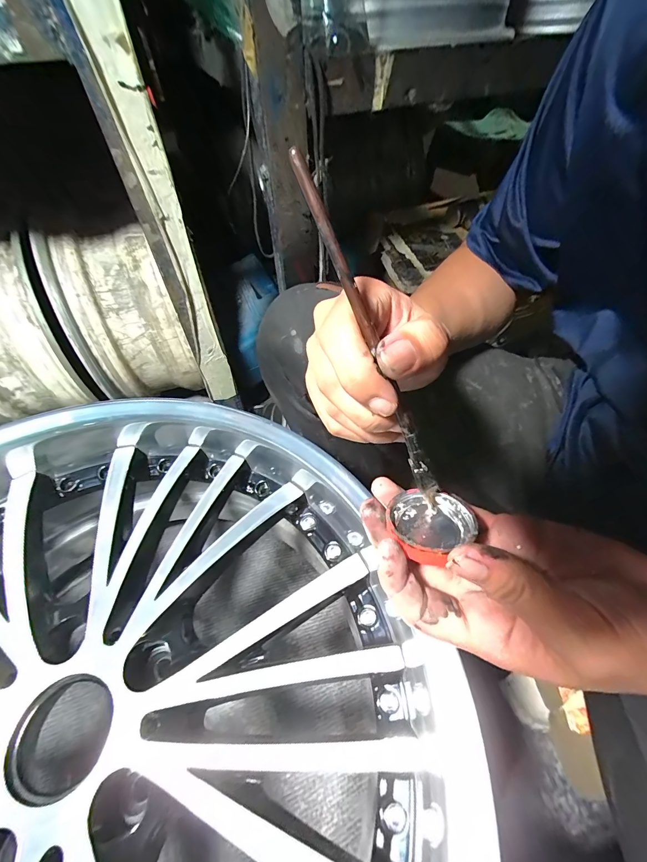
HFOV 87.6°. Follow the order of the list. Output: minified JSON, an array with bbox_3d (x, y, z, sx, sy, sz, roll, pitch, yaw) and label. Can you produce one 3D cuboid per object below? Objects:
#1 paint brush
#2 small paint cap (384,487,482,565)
[{"bbox_3d":[0.025,-0.030,0.154,0.007,0.170,0.005,-37,23,-24],"label":"paint brush"},{"bbox_3d":[0.056,0.047,0.180,0.045,0.023,0.040,-24,55,-17],"label":"small paint cap"}]

